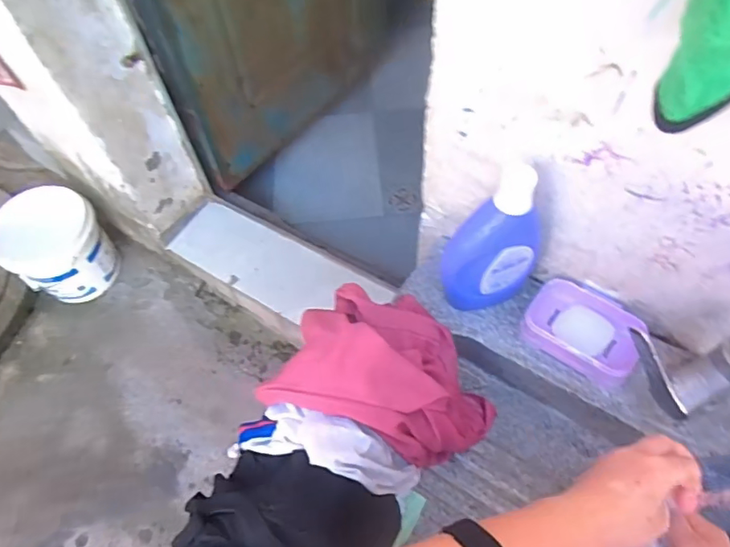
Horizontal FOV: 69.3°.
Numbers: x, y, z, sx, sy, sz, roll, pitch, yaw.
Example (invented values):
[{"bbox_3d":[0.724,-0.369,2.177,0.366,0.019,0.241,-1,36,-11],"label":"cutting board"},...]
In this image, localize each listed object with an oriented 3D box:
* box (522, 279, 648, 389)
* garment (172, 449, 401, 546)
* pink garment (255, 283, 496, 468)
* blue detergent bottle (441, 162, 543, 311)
[{"bbox_3d":[0.251,0.065,0.608,0.126,0.035,0.090,34,66,22],"label":"box"},{"bbox_3d":[-0.069,0.240,0.490,0.196,0.104,0.124,1,58,4],"label":"garment"},{"bbox_3d":[0.030,0.111,0.586,0.234,0.162,0.155,13,60,11],"label":"pink garment"},{"bbox_3d":[0.139,-0.026,0.572,0.106,0.193,0.056,-30,61,-14],"label":"blue detergent bottle"}]

